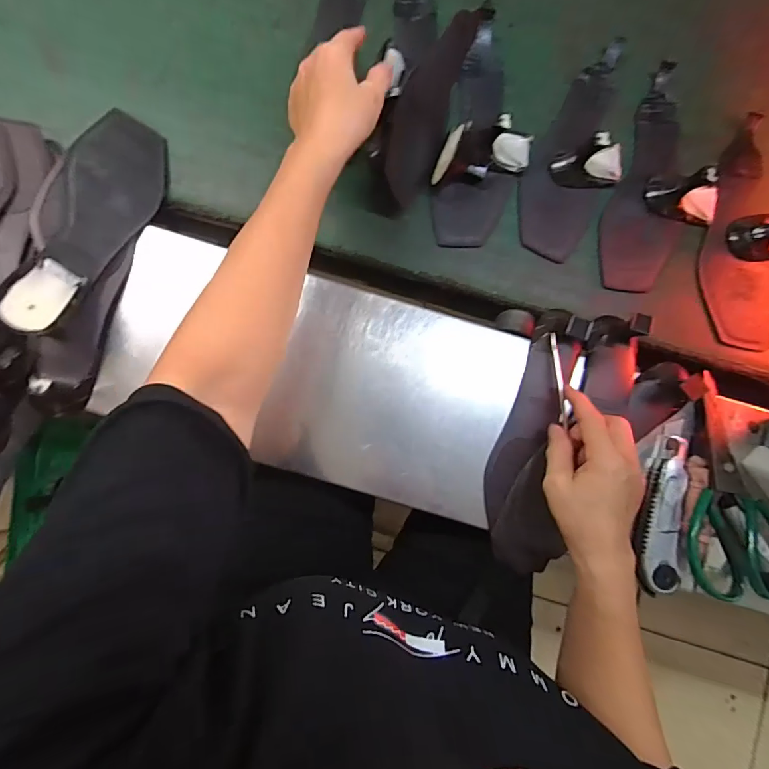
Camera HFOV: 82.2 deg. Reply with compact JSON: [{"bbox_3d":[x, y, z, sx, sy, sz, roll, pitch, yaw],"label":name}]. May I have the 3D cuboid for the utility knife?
[{"bbox_3d":[0.272,0.126,0.429,0.040,0.018,0.147,12,84,0],"label":"utility knife"}]

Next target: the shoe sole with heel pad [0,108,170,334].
[{"bbox_3d":[-0.284,-0.158,0.426,0.082,0.024,0.249,24,66,-24],"label":"shoe sole with heel pad"}]

